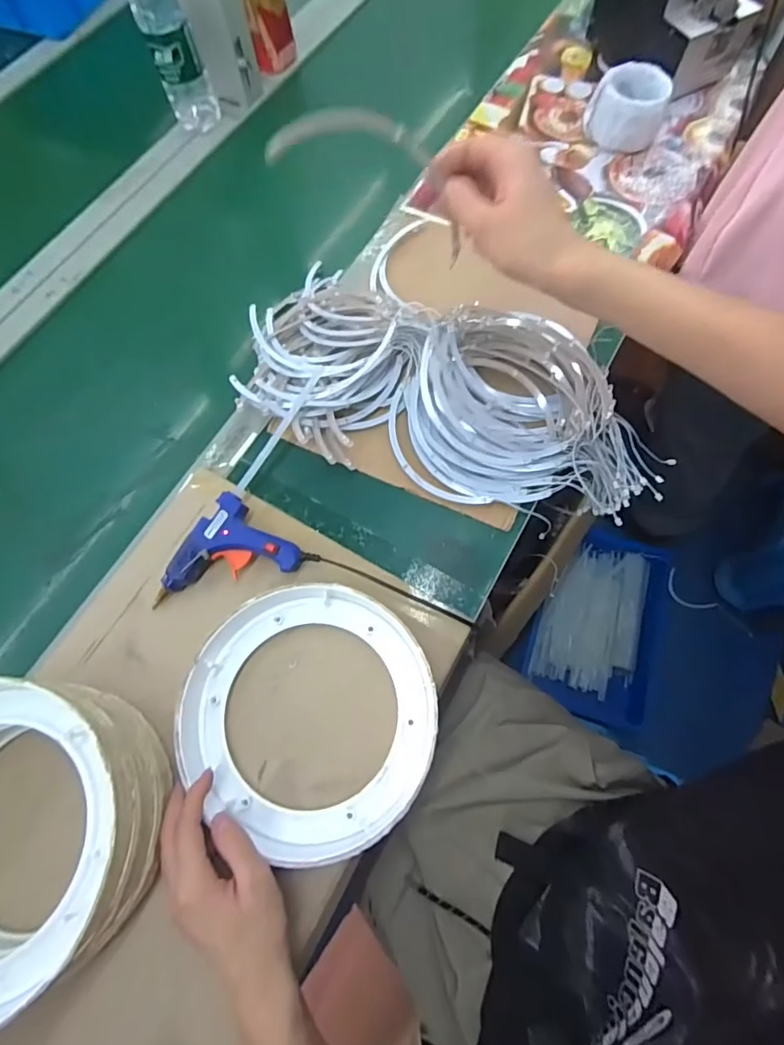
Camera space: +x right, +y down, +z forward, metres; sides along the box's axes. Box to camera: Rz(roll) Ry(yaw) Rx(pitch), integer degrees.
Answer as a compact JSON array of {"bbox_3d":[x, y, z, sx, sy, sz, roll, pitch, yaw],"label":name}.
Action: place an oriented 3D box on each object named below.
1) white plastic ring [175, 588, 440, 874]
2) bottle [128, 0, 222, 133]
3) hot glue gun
[{"bbox_3d":[-0.073,0.165,0.426,0.215,0.033,0.212,-1,69,2],"label":"white plastic ring"},{"bbox_3d":[-0.293,-0.644,0.643,0.065,0.221,0.055,-15,70,-4],"label":"bottle"},{"bbox_3d":[-0.156,0.018,0.483,0.152,0.034,0.086,-10,70,-2],"label":"hot glue gun"}]

